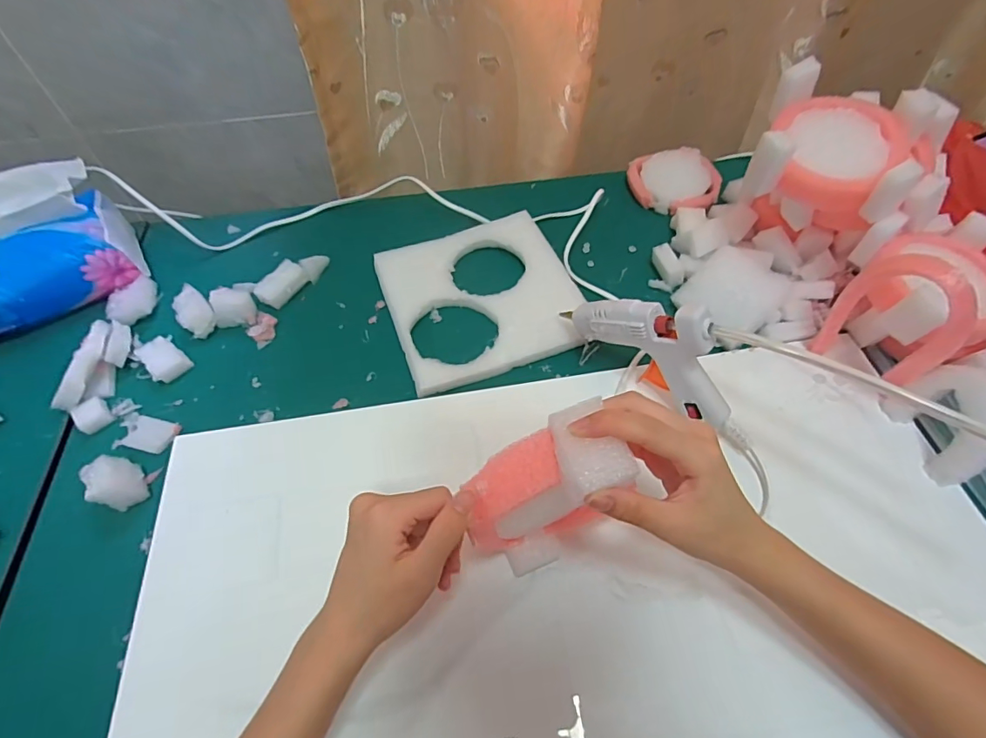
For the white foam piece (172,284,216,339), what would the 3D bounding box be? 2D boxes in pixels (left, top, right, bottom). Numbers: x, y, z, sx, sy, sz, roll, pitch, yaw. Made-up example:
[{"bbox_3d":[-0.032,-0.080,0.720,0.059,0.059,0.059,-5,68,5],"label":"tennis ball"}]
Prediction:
[{"bbox_3d":[-0.293,-0.056,0.485,0.030,0.019,0.051,-37,61,-21],"label":"white foam piece"}]

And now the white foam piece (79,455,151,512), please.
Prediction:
[{"bbox_3d":[-0.289,0.087,0.378,0.029,0.031,0.034,-33,60,-19],"label":"white foam piece"}]

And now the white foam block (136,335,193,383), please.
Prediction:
[{"bbox_3d":[-0.306,-0.009,0.459,0.047,0.013,0.031,33,63,23],"label":"white foam block"}]

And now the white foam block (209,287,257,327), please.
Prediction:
[{"bbox_3d":[-0.253,-0.061,0.483,0.036,0.028,0.031,-9,55,-4],"label":"white foam block"}]

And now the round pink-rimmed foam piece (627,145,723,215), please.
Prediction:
[{"bbox_3d":[0.212,-0.219,0.577,0.099,0.027,0.084,0,55,3],"label":"round pink-rimmed foam piece"}]

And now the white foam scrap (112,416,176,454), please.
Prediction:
[{"bbox_3d":[-0.295,0.055,0.418,0.047,0.005,0.032,5,55,6],"label":"white foam scrap"}]

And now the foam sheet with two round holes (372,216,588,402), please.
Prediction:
[{"bbox_3d":[-0.012,-0.074,0.490,0.175,0.015,0.180,-18,56,-10],"label":"foam sheet with two round holes"}]

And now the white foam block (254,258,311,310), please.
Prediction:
[{"bbox_3d":[-0.214,-0.085,0.504,0.027,0.019,0.053,27,60,20],"label":"white foam block"}]

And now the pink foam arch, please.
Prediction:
[{"bbox_3d":[0.298,-0.035,0.371,0.018,0.121,0.079,-30,59,-17],"label":"pink foam arch"}]

